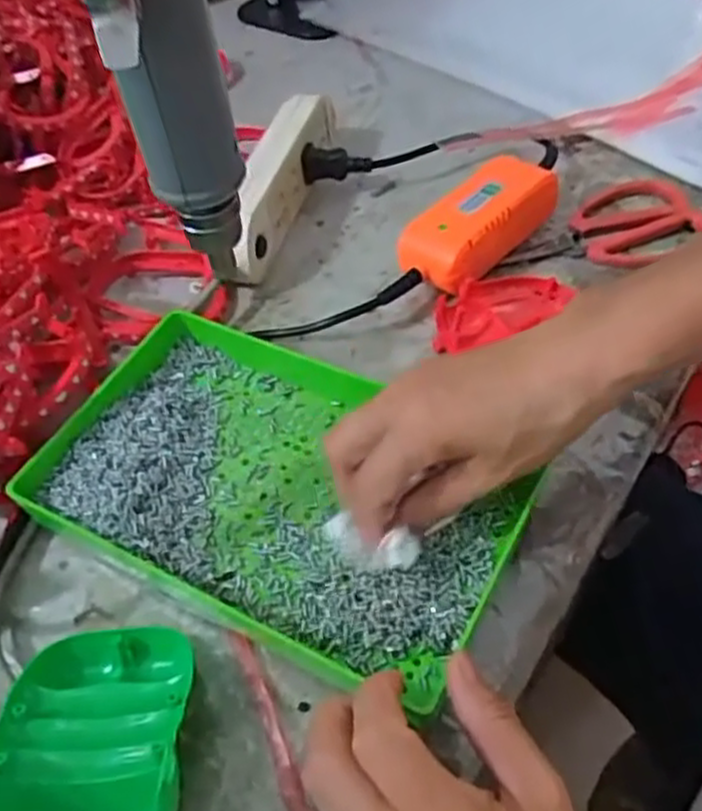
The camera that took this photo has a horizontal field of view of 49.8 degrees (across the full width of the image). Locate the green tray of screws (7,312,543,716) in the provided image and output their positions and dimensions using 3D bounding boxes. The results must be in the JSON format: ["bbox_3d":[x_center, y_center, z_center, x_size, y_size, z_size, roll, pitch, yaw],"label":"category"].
[{"bbox_3d":[-0.039,0.040,0.399,0.242,0.029,0.146,26,58,15],"label":"green tray of screws"}]

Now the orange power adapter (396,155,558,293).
[{"bbox_3d":[0.087,-0.127,0.516,0.056,0.031,0.123,32,61,27],"label":"orange power adapter"}]

